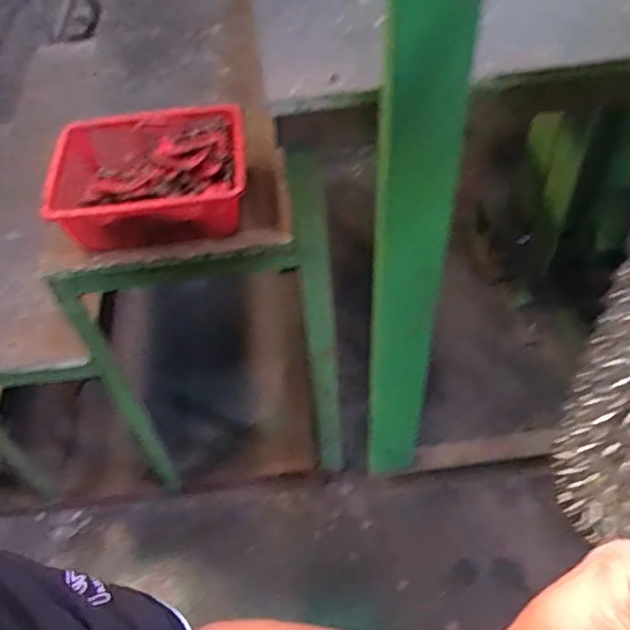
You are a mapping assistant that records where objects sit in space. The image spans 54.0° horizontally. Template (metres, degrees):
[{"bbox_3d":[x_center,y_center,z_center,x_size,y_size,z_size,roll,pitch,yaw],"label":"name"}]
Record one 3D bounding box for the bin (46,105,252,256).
[{"bbox_3d":[-0.272,-0.212,0.981,0.301,0.105,0.248,-5,51,1],"label":"bin"}]

